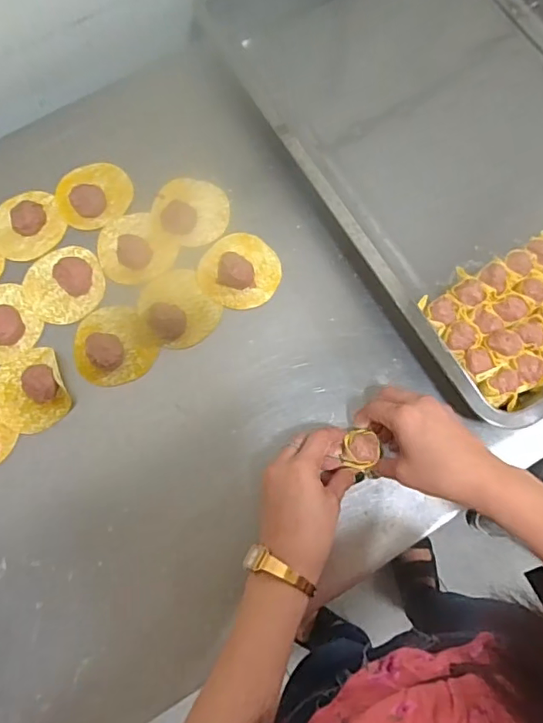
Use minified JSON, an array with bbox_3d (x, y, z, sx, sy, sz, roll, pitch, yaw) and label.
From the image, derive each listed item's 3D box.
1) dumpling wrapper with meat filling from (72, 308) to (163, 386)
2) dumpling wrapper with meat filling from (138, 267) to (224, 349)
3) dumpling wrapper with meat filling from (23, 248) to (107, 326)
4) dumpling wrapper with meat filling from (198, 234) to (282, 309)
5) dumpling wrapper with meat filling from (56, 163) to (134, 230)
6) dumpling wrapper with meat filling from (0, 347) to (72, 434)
[{"bbox_3d":[-0.161,-0.019,0.522,0.075,0.014,0.084,-33,76,-9],"label":"dumpling wrapper with meat filling"},{"bbox_3d":[-0.097,-0.056,0.524,0.071,0.018,0.085,-36,77,-9],"label":"dumpling wrapper with meat filling"},{"bbox_3d":[-0.216,-0.084,0.536,0.081,0.017,0.083,0,74,0],"label":"dumpling wrapper with meat filling"},{"bbox_3d":[-0.033,-0.097,0.533,0.083,0.021,0.079,0,74,0],"label":"dumpling wrapper with meat filling"},{"bbox_3d":[-0.193,-0.185,0.571,0.078,0.011,0.077,-15,74,-4],"label":"dumpling wrapper with meat filling"},{"bbox_3d":[-0.236,0.027,0.501,0.069,0.019,0.080,-23,75,-6],"label":"dumpling wrapper with meat filling"}]

